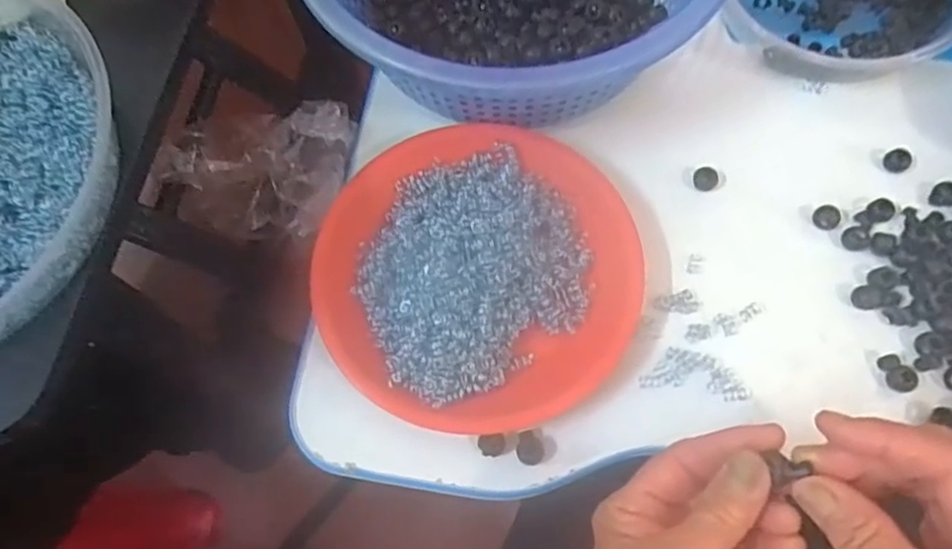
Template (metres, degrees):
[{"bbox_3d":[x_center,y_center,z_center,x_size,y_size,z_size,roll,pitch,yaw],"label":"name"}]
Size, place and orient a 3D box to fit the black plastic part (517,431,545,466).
[{"bbox_3d":[0.031,0.101,0.385,0.015,0.004,0.019,-10,69,-1],"label":"black plastic part"}]

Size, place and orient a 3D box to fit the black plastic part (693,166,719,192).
[{"bbox_3d":[0.153,-0.064,0.442,0.016,0.008,0.016,-10,69,-1],"label":"black plastic part"}]

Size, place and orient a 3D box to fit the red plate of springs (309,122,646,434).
[{"bbox_3d":[0.001,-0.007,0.408,0.192,0.044,0.191,-1,69,2],"label":"red plate of springs"}]

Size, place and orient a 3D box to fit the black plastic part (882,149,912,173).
[{"bbox_3d":[0.278,-0.075,0.439,0.012,0.013,0.016,-33,71,-10],"label":"black plastic part"}]

